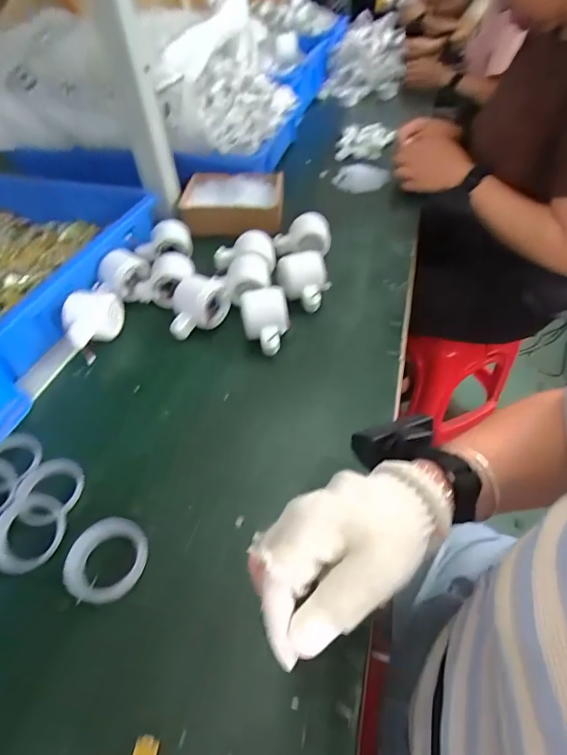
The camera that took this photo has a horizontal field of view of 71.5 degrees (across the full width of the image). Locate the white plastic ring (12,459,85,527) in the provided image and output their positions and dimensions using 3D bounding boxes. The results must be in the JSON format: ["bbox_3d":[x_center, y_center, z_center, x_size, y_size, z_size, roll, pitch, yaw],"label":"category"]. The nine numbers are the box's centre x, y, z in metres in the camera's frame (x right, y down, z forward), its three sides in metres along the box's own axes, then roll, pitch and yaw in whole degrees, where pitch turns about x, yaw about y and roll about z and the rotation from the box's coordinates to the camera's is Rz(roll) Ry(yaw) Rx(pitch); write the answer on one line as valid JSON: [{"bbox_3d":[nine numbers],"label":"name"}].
[{"bbox_3d":[-0.222,0.107,0.378,0.059,0.013,0.065,-2,46,-2],"label":"white plastic ring"}]

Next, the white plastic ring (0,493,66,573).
[{"bbox_3d":[-0.226,0.135,0.346,0.066,0.009,0.062,-2,49,2],"label":"white plastic ring"}]

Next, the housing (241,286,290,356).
[{"bbox_3d":[-0.021,-0.064,0.482,0.052,0.059,0.070,-9,50,-5],"label":"housing"}]

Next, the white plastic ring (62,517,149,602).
[{"bbox_3d":[-0.149,0.151,0.331,0.060,0.010,0.065,-2,49,2],"label":"white plastic ring"}]

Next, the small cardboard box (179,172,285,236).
[{"bbox_3d":[-0.088,-0.306,0.690,0.172,0.049,0.152,-2,49,2],"label":"small cardboard box"}]

